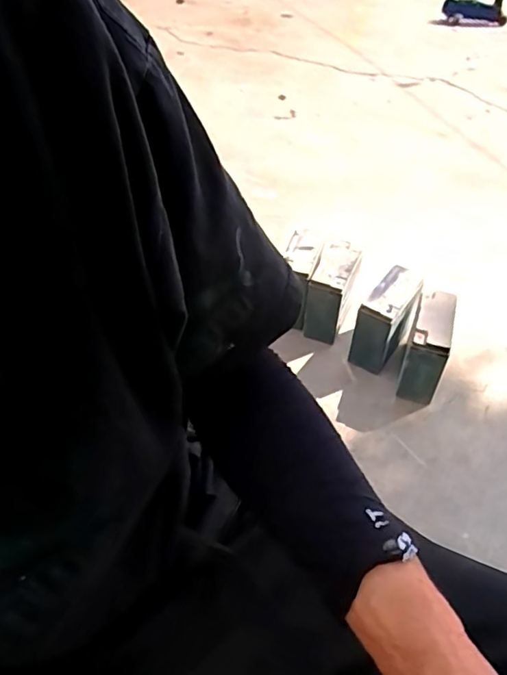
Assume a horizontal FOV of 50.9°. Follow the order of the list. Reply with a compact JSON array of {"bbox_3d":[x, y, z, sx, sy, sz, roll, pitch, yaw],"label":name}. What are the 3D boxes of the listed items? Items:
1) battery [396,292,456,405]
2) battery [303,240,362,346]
[{"bbox_3d":[0.367,0.024,1.121,0.090,0.184,0.176,15,46,16],"label":"battery"},{"bbox_3d":[0.184,-0.102,1.234,0.091,0.174,0.171,15,46,16],"label":"battery"}]

